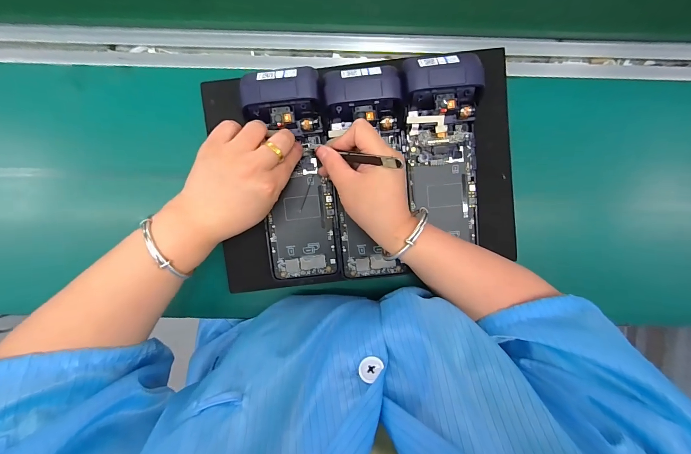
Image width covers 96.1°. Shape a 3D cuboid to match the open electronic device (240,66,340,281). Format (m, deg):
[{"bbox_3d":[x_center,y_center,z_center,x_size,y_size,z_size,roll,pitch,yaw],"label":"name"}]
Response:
[{"bbox_3d":[-0.055,-0.051,0.347,0.079,0.031,0.225,-5,106,0],"label":"open electronic device"}]

